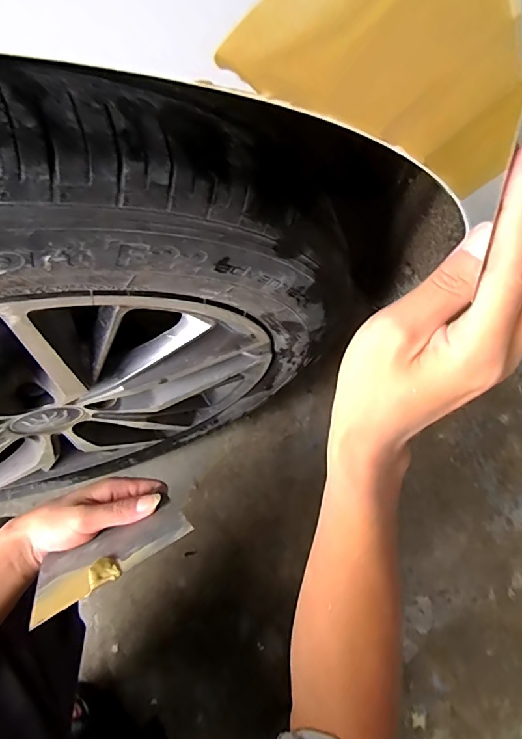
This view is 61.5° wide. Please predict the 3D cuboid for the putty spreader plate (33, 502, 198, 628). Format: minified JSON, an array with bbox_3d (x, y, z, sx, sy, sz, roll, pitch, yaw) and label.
[{"bbox_3d":[-0.118,0.144,0.343,0.130,0.059,0.008,-28,114,-3],"label":"putty spreader plate"}]

